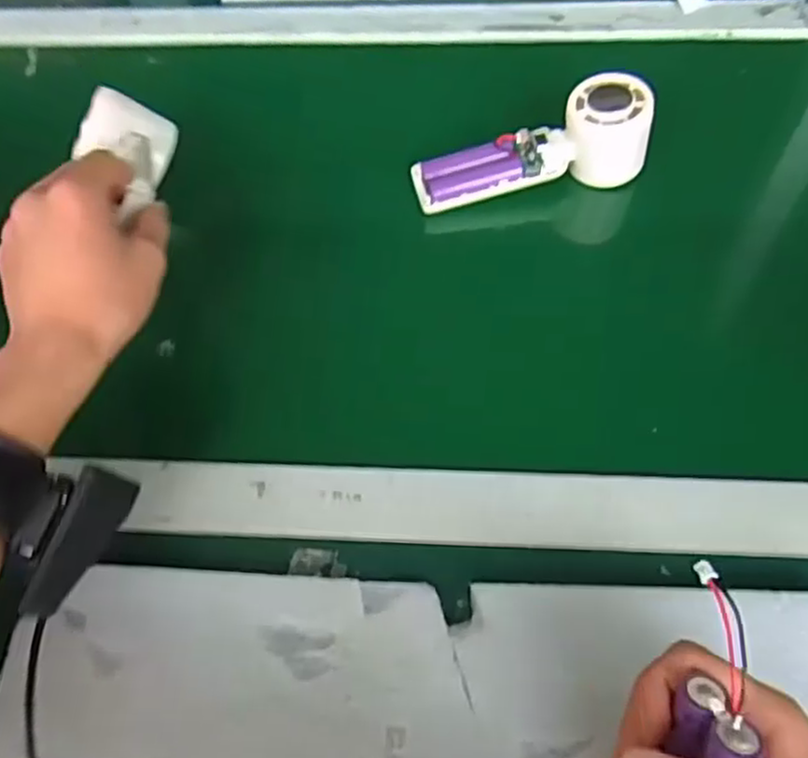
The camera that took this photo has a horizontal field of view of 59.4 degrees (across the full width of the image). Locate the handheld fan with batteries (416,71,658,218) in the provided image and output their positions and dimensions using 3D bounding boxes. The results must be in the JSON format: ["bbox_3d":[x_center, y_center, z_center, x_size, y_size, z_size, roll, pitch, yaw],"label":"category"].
[{"bbox_3d":[0.088,-0.162,0.491,0.160,0.048,0.060,-17,61,-10],"label":"handheld fan with batteries"}]

